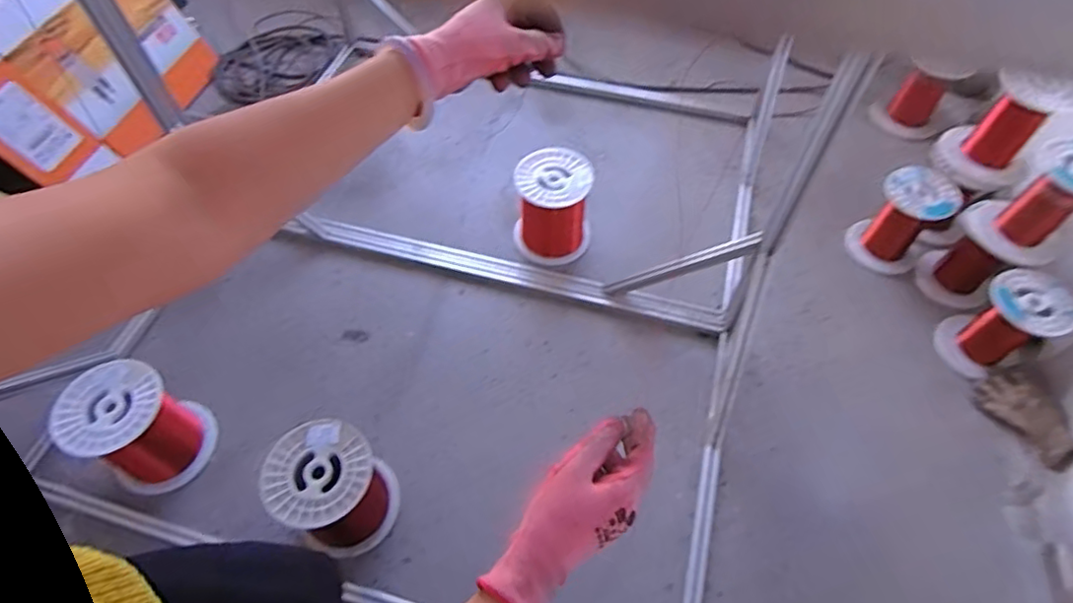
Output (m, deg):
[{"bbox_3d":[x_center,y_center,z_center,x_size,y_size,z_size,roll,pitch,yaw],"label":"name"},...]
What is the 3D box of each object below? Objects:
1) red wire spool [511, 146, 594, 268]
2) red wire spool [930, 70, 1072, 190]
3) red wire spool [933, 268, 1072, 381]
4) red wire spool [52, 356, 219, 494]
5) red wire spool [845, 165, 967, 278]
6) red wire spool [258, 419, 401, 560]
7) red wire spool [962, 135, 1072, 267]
[{"bbox_3d":[0.043,-0.255,1.601,0.214,0.226,0.197,0,56,0],"label":"red wire spool"},{"bbox_3d":[1.147,-0.433,1.467,0.190,0.276,0.186,39,64,22],"label":"red wire spool"},{"bbox_3d":[1.089,0.061,1.415,0.182,0.239,0.171,0,56,0],"label":"red wire spool"},{"bbox_3d":[-0.838,0.271,1.276,0.202,0.234,0.204,0,56,0],"label":"red wire spool"},{"bbox_3d":[0.954,-0.211,1.573,0.155,0.245,0.171,-28,61,-18],"label":"red wire spool"},{"bbox_3d":[-0.401,0.377,1.206,0.199,0.228,0.194,0,56,0],"label":"red wire spool"},{"bbox_3d":[1.132,-0.230,1.341,0.190,0.232,0.192,0,56,0],"label":"red wire spool"}]

